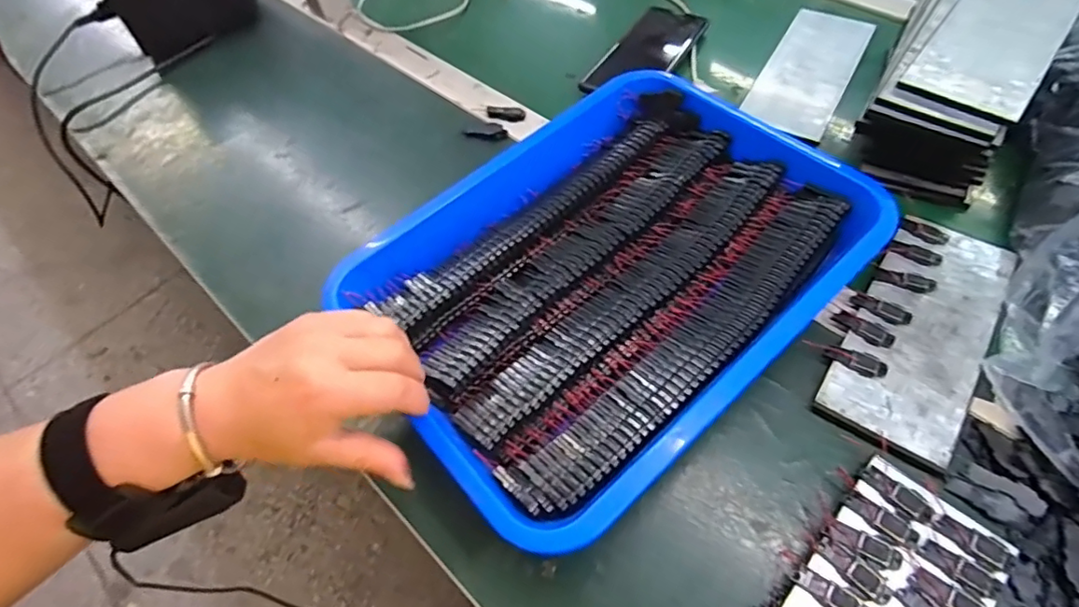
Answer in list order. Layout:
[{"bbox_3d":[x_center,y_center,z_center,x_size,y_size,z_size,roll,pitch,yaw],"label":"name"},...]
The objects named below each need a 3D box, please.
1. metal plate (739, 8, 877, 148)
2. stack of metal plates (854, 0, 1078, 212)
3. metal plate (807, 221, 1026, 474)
[{"bbox_3d":[0.268,-0.232,0.550,0.078,0.008,0.195,25,64,21],"label":"metal plate"},{"bbox_3d":[0.349,-0.184,0.459,0.096,0.094,0.214,30,64,23],"label":"stack of metal plates"},{"bbox_3d":[0.264,0.016,0.382,0.079,0.011,0.201,29,65,22],"label":"metal plate"}]

